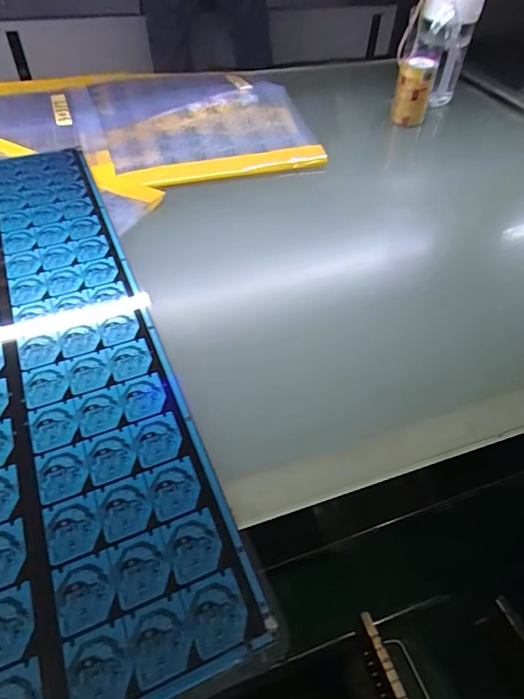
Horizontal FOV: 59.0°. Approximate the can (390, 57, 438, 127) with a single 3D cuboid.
[{"bbox_3d":[0.235,-0.407,0.725,0.054,0.092,0.050,13,50,7],"label":"can"}]

